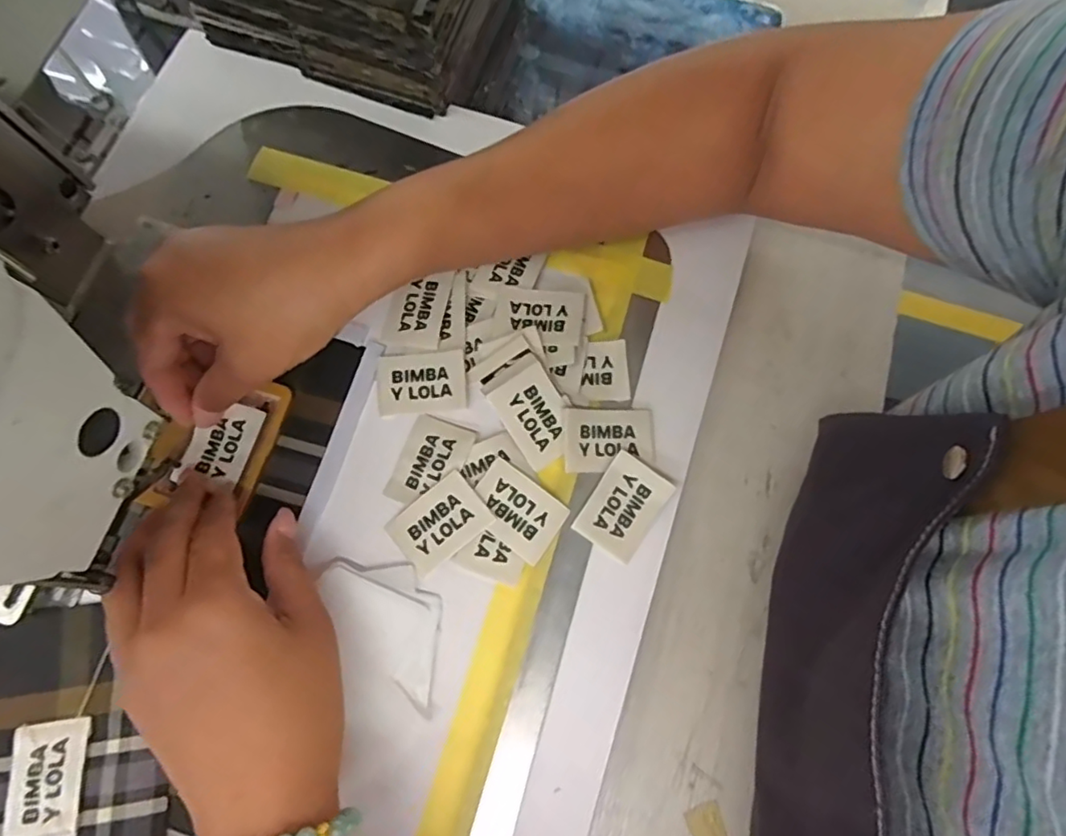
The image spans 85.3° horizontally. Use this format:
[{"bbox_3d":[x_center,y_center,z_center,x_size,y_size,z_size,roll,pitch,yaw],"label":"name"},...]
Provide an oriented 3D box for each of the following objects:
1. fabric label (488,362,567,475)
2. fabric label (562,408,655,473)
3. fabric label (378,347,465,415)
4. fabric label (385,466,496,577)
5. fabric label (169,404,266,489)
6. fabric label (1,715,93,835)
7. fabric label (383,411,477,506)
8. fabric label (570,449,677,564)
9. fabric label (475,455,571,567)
[{"bbox_3d":[0.003,-0.001,0.308,0.033,0.006,0.049,-34,94,-6],"label":"fabric label"},{"bbox_3d":[0.041,0.010,0.309,0.048,0.007,0.035,-2,74,1],"label":"fabric label"},{"bbox_3d":[-0.061,-0.020,0.320,0.047,0.004,0.033,-5,74,0],"label":"fabric label"},{"bbox_3d":[-0.048,0.054,0.299,0.047,0.004,0.036,-41,78,-2],"label":"fabric label"},{"bbox_3d":[-0.167,0.014,0.311,0.033,0.005,0.047,17,76,6],"label":"fabric label"},{"bbox_3d":[-0.225,0.167,0.266,0.035,0.004,0.049,-9,74,-1],"label":"fabric label"},{"bbox_3d":[-0.055,0.024,0.309,0.034,0.004,0.048,21,77,10],"label":"fabric label"},{"bbox_3d":[0.047,0.046,0.301,0.034,0.006,0.048,33,78,10],"label":"fabric label"},{"bbox_3d":[-0.008,0.048,0.300,0.048,0.004,0.034,37,81,6],"label":"fabric label"}]

